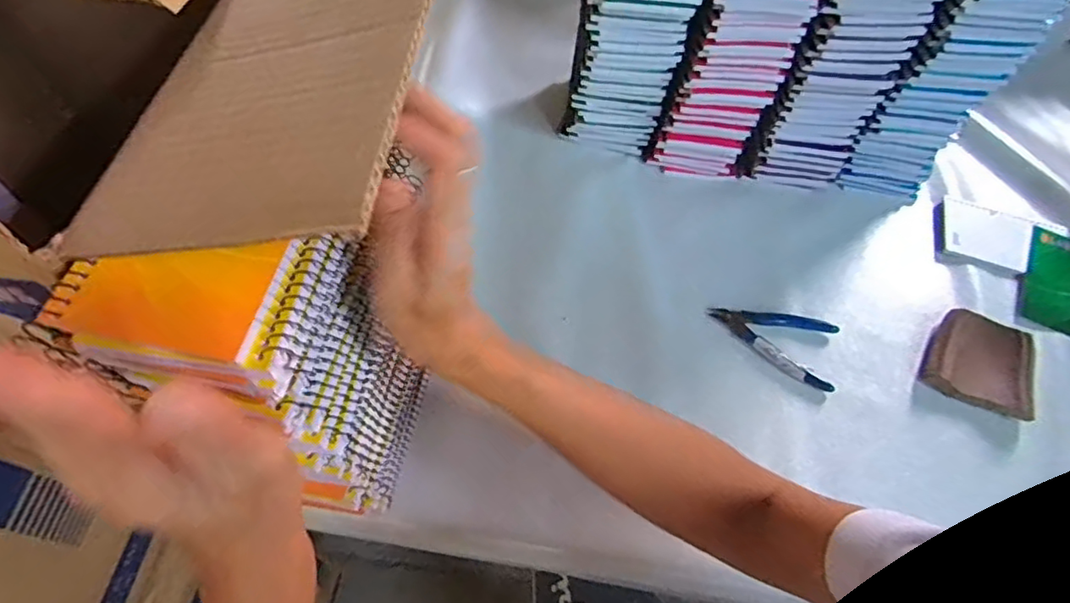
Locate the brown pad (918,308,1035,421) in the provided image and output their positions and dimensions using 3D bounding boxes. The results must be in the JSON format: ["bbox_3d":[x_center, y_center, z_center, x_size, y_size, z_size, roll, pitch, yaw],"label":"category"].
[{"bbox_3d":[0.417,0.056,0.543,0.092,0.020,0.089,26,62,12],"label":"brown pad"}]

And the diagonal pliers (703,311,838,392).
[{"bbox_3d":[0.225,0.037,0.556,0.118,0.007,0.073,15,60,6],"label":"diagonal pliers"}]

